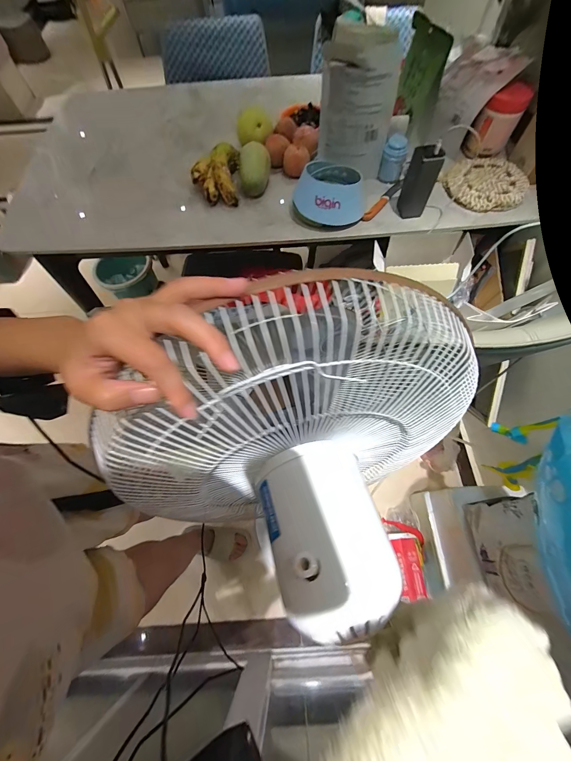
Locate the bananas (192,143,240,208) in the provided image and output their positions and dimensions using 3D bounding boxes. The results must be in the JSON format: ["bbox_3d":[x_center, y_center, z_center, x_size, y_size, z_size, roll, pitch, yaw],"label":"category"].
[{"bbox_3d":[-0.173,-0.512,0.731,0.103,0.084,0.135,0,65,2],"label":"bananas"}]

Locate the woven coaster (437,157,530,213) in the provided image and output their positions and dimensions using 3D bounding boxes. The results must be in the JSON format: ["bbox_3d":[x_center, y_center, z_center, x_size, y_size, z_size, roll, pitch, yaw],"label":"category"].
[{"bbox_3d":[0.489,-0.492,0.717,0.190,0.022,0.177,27,69,14],"label":"woven coaster"}]

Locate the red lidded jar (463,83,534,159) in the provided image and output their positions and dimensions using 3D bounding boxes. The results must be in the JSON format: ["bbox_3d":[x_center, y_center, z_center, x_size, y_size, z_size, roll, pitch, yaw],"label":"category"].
[{"bbox_3d":[0.513,-0.630,0.710,0.085,0.119,0.078,-1,65,2],"label":"red lidded jar"}]

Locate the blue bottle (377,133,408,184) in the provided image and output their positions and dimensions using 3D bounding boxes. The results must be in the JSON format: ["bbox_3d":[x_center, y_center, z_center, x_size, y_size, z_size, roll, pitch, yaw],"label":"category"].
[{"bbox_3d":[0.267,-0.548,0.726,0.052,0.090,0.046,19,68,10],"label":"blue bottle"}]

